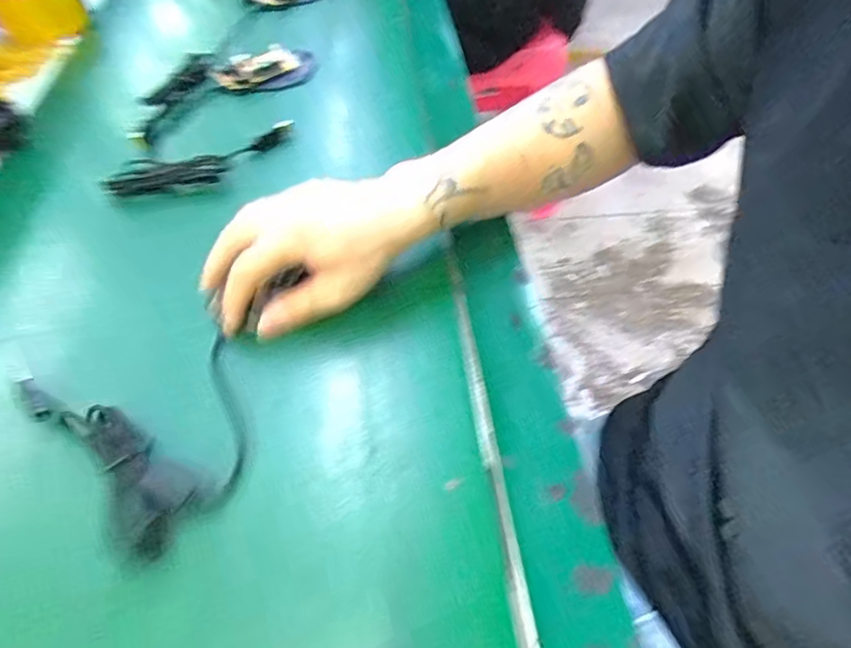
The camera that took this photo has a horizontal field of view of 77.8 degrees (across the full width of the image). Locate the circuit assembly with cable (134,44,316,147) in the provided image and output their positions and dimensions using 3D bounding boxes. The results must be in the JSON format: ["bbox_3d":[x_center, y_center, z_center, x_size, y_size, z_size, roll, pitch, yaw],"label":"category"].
[{"bbox_3d":[-0.229,-0.259,0.562,0.208,0.021,0.108,-38,62,-24],"label":"circuit assembly with cable"}]

